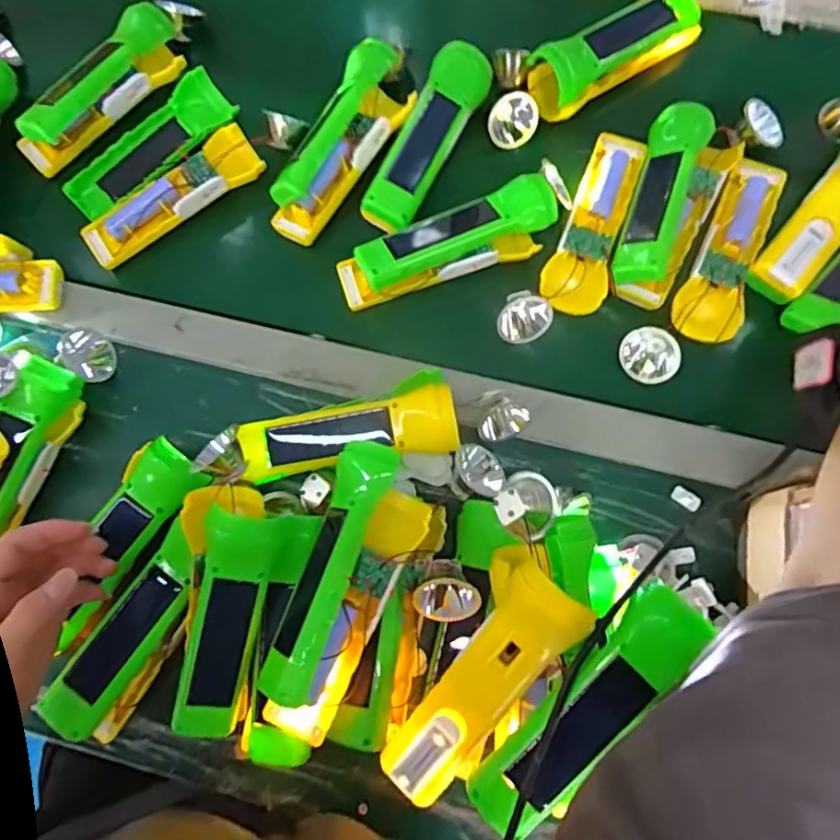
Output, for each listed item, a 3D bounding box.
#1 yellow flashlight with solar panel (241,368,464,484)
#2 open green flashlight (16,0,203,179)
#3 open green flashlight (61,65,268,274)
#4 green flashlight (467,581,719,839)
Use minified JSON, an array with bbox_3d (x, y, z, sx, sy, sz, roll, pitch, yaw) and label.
[{"bbox_3d":[-0.051,0.007,0.443,0.158,0.043,0.063,-12,76,1],"label":"yellow flashlight with solar panel"},{"bbox_3d":[-0.273,-0.303,0.522,0.062,0.048,0.202,40,81,10],"label":"open green flashlight"},{"bbox_3d":[-0.228,-0.218,0.519,0.169,0.039,0.111,-35,77,-5],"label":"open green flashlight"},{"bbox_3d":[0.099,0.167,0.331,0.160,0.042,0.044,-46,38,2],"label":"green flashlight"}]

